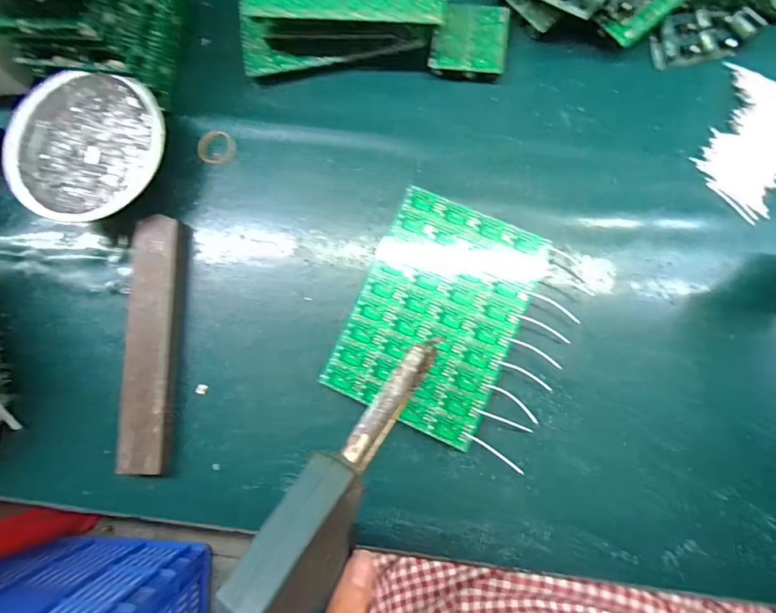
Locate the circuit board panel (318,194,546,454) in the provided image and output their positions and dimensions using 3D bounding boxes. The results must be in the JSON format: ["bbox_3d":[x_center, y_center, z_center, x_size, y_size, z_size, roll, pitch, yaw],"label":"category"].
[{"bbox_3d":[0.037,0.004,0.317,0.118,0.004,0.166,25,84,7],"label":"circuit board panel"}]

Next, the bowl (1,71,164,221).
[{"bbox_3d":[-0.251,-0.134,0.355,0.119,0.053,0.124,-1,83,5],"label":"bowl"}]

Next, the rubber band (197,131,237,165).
[{"bbox_3d":[-0.149,-0.138,0.363,0.034,0.004,0.030,40,88,8],"label":"rubber band"}]

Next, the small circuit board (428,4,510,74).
[{"bbox_3d":[0.067,-0.218,0.345,0.059,0.013,0.058,7,84,6],"label":"small circuit board"}]

